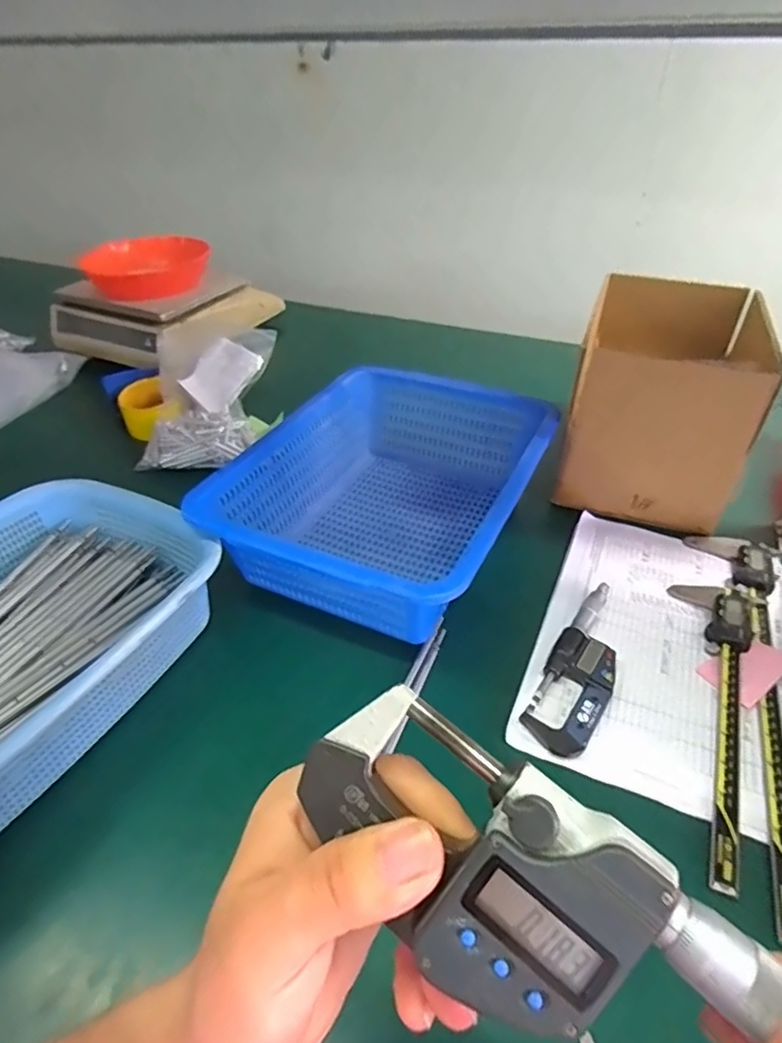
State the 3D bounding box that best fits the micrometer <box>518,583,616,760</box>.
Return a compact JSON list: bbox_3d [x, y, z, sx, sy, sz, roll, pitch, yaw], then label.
[{"bbox_3d":[0.165,0.119,0.498,0.053,0.016,0.175,21,43,24],"label":"micrometer"}]

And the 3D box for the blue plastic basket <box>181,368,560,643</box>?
[{"bbox_3d":[-0.001,-0.029,0.633,0.273,0.111,0.359,17,42,20],"label":"blue plastic basket"}]

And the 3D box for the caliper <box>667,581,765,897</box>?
[{"bbox_3d":[0.267,0.145,0.474,0.068,0.015,0.289,15,41,17],"label":"caliper"}]

